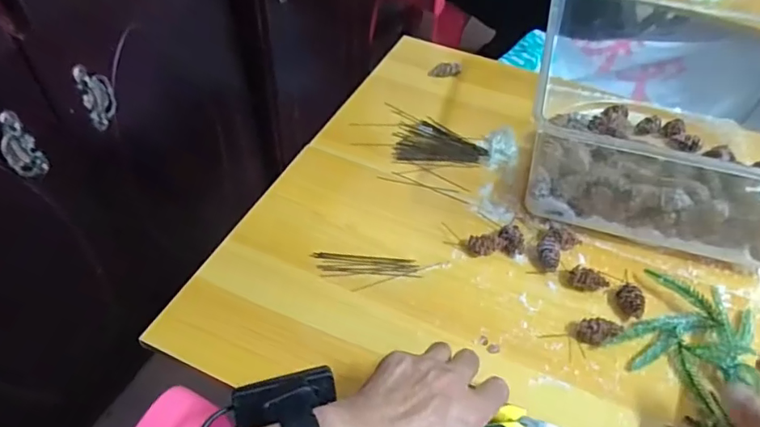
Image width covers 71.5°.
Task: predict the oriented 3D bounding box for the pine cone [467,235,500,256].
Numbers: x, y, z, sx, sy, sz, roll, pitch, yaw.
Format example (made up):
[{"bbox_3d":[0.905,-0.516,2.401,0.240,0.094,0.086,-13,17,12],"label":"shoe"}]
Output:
[{"bbox_3d":[0.108,0.032,0.544,0.031,0.014,0.018,-5,48,-8],"label":"pine cone"}]

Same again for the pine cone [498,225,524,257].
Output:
[{"bbox_3d":[0.136,0.028,0.544,0.021,0.019,0.027,-14,50,-15],"label":"pine cone"}]

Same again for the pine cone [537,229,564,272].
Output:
[{"bbox_3d":[0.172,0.035,0.538,0.021,0.017,0.046,14,61,9],"label":"pine cone"}]

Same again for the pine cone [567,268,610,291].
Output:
[{"bbox_3d":[0.204,0.064,0.513,0.034,0.017,0.018,0,48,-3],"label":"pine cone"}]

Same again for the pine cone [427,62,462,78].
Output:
[{"bbox_3d":[0.092,-0.205,0.751,0.046,0.014,0.021,-8,47,9],"label":"pine cone"}]

